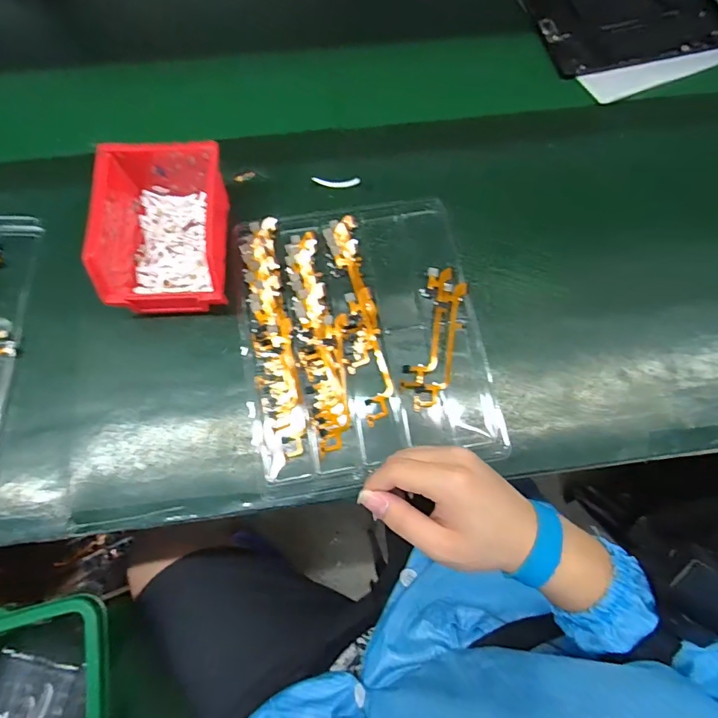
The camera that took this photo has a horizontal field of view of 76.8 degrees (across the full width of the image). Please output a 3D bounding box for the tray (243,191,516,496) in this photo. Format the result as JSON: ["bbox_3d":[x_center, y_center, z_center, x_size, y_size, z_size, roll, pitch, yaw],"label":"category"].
[{"bbox_3d":[0.004,-0.025,0.428,0.220,0.019,0.265,-8,71,-4],"label":"tray"}]

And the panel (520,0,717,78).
[{"bbox_3d":[0.346,-0.444,0.581,0.251,0.014,0.173,-15,72,-6],"label":"panel"}]

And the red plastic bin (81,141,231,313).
[{"bbox_3d":[-0.177,-0.117,0.420,0.102,0.078,0.139,-2,71,-2],"label":"red plastic bin"}]

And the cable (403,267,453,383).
[{"bbox_3d":[0.067,-0.036,0.428,0.029,0.006,0.119,13,71,4],"label":"cable"}]

